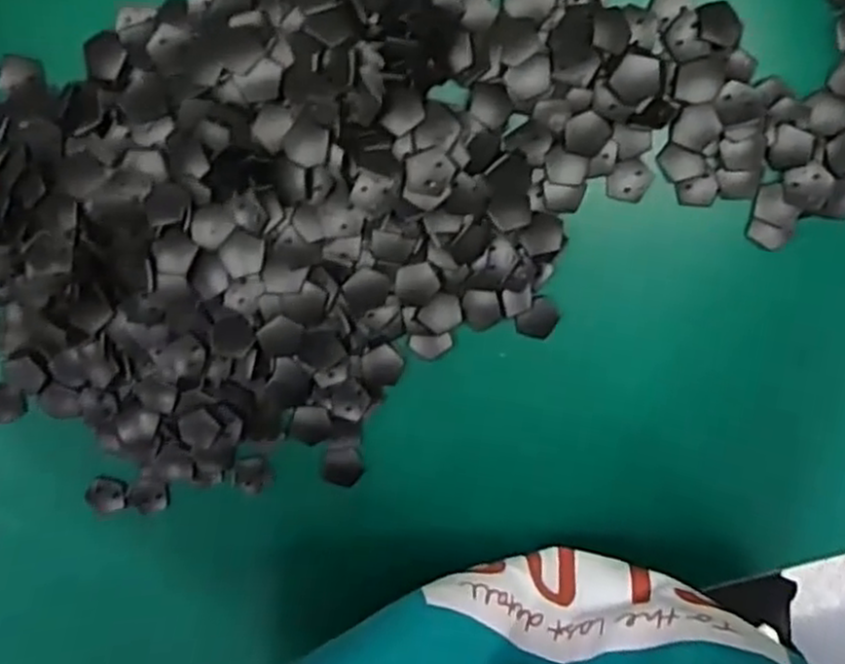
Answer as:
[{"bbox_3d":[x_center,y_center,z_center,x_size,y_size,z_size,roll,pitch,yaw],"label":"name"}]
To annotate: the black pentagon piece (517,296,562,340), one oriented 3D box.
[{"bbox_3d":[0.051,-0.005,0.326,0.015,0.004,0.019,42,96,-2],"label":"black pentagon piece"}]

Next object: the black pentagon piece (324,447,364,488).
[{"bbox_3d":[-0.036,0.062,0.342,0.017,0.004,0.018,13,97,1],"label":"black pentagon piece"}]

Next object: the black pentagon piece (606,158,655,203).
[{"bbox_3d":[0.086,-0.063,0.313,0.017,0.005,0.018,31,97,-1],"label":"black pentagon piece"}]

